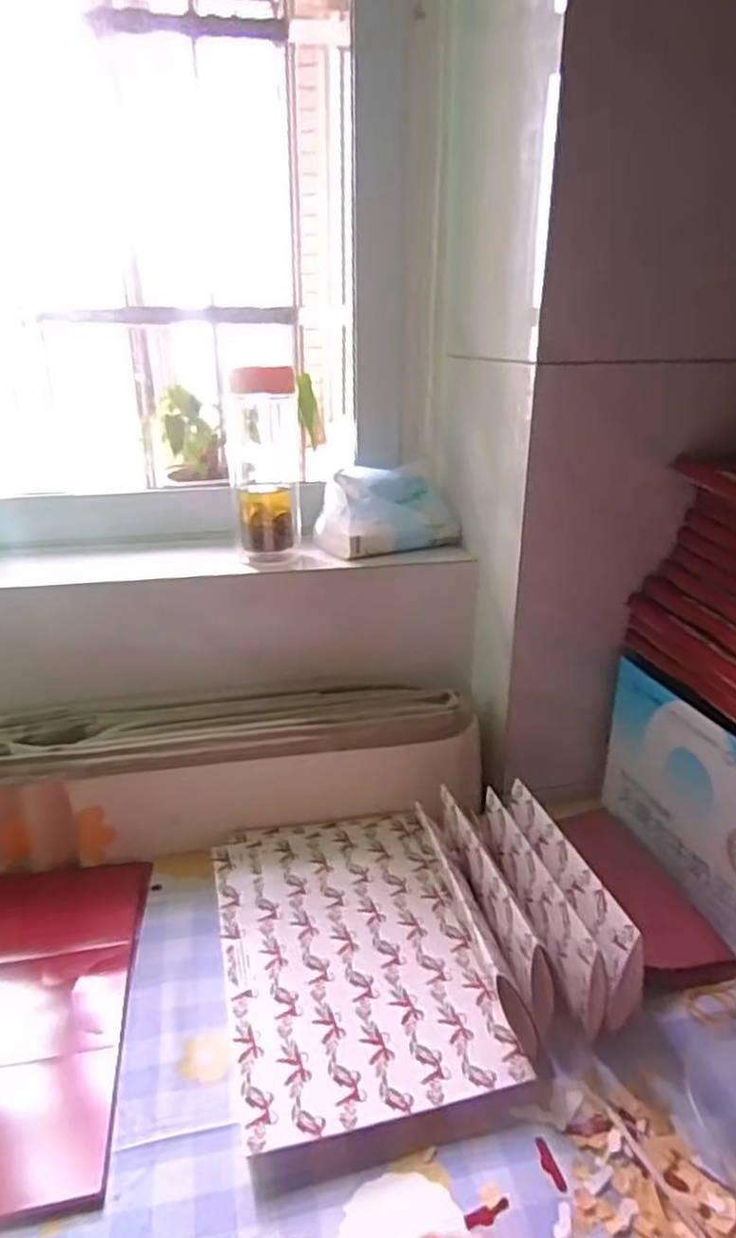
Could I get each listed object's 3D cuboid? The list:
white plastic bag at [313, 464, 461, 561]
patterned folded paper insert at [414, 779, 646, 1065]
[{"bbox_3d":[0.021,-0.113,0.741,0.134,0.072,0.077,-15,26,-33],"label":"white plastic bag"},{"bbox_3d":[0.110,0.206,0.533,0.094,0.069,0.183,-6,23,-15],"label":"patterned folded paper insert"}]

